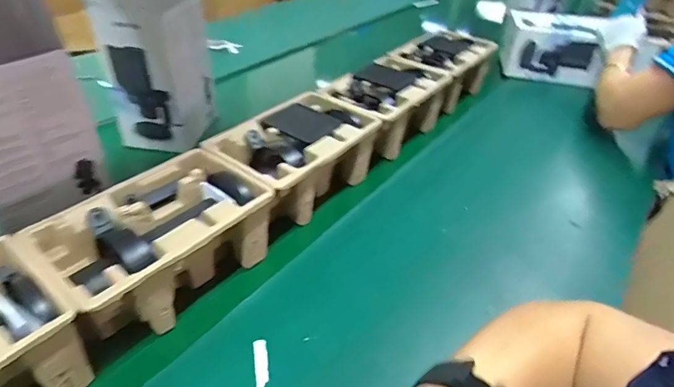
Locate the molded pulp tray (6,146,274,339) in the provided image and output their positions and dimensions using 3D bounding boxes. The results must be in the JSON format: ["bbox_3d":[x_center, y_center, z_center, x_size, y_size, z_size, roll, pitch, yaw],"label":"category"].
[{"bbox_3d":[-0.198,0.055,0.498,0.149,0.104,0.228,27,45,32],"label":"molded pulp tray"}]

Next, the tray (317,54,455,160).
[{"bbox_3d":[0.094,-0.157,0.790,0.142,0.111,0.235,23,44,29],"label":"tray"}]

